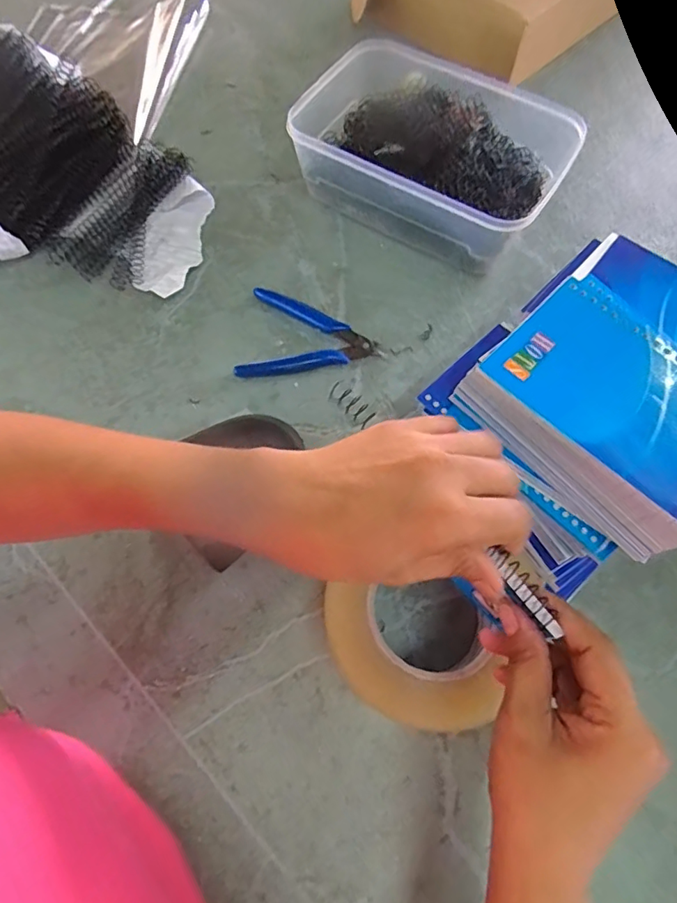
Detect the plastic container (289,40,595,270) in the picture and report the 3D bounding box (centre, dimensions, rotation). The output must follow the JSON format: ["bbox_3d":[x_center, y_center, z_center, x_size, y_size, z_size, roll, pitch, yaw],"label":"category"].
[{"bbox_3d":[0.079,-0.271,0.488,0.241,0.079,0.184,33,69,13],"label":"plastic container"}]

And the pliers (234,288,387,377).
[{"bbox_3d":[-0.027,-0.105,0.447,0.117,0.011,0.086,-4,66,-4],"label":"pliers"}]

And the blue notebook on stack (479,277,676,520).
[{"bbox_3d":[0.144,-0.025,0.255,0.078,0.004,0.129,-41,73,-18],"label":"blue notebook on stack"}]

